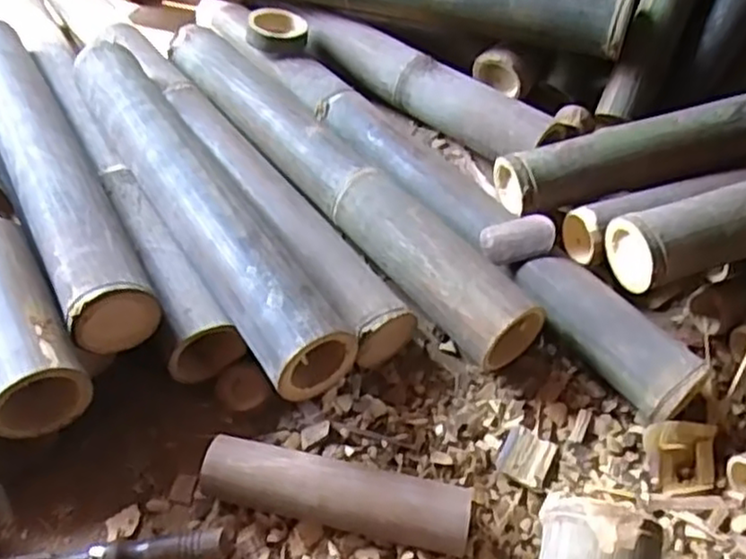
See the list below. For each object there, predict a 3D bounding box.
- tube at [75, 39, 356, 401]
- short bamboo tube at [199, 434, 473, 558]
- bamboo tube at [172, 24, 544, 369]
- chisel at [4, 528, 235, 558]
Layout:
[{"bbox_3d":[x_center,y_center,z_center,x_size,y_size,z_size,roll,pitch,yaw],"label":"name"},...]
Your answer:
[{"bbox_3d":[-0.183,-0.092,0.717,0.083,0.066,0.507,-29,57,-19],"label":"tube"},{"bbox_3d":[-0.031,0.183,0.590,0.220,0.051,0.050,11,54,10],"label":"short bamboo tube"},{"bbox_3d":[-0.060,-0.130,0.806,0.083,0.070,0.613,-33,59,-21],"label":"bamboo tube"},{"bbox_3d":[-0.229,0.232,0.587,0.220,0.022,0.024,-6,53,-3],"label":"chisel"}]

